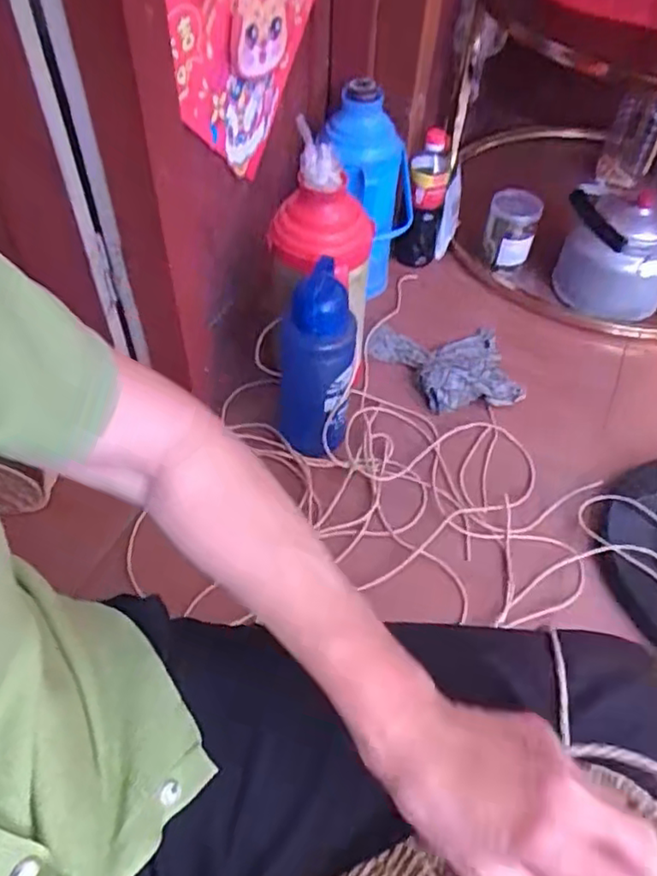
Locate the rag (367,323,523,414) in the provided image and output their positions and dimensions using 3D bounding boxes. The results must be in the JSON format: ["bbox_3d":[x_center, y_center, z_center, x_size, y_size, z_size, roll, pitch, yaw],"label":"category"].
[{"bbox_3d":[0.216,-0.134,1.166,0.242,0.043,0.200,-9,52,-10],"label":"rag"}]

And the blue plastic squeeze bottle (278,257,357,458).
[{"bbox_3d":[-0.020,-0.095,0.938,0.111,0.317,0.086,-5,52,-7],"label":"blue plastic squeeze bottle"}]

